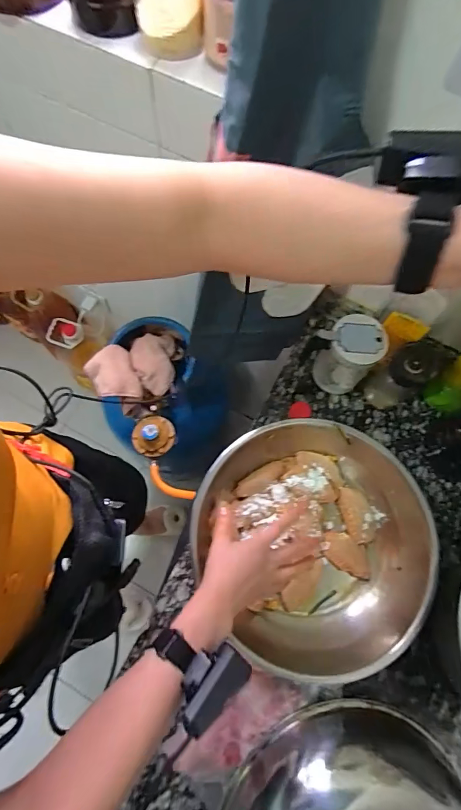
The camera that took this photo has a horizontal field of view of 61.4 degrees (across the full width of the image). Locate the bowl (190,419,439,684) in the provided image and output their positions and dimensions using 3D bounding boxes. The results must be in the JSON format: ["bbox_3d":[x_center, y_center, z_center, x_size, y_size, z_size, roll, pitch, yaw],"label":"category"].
[{"bbox_3d":[0.101,0.183,0.529,0.263,0.084,0.303,-14,72,-7],"label":"bowl"}]

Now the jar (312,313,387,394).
[{"bbox_3d":[0.178,-0.075,0.598,0.077,0.131,0.076,1,71,-2],"label":"jar"}]

